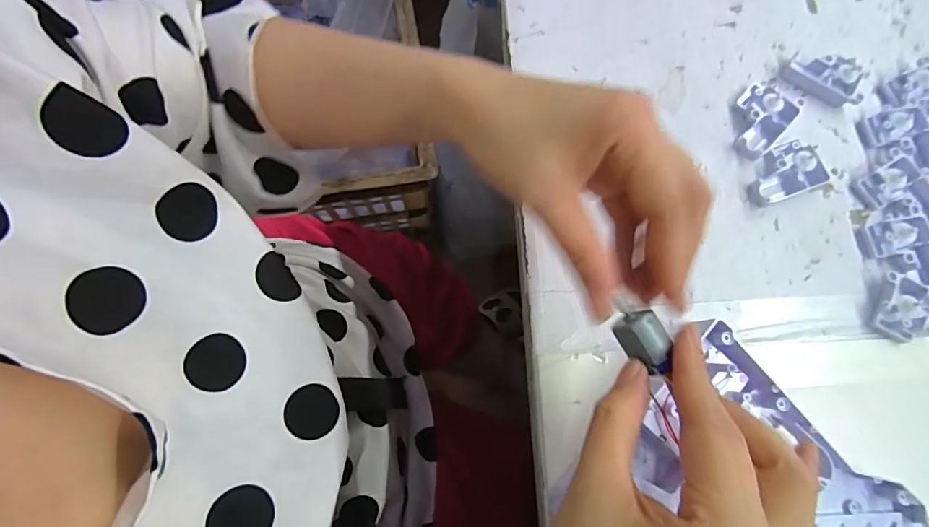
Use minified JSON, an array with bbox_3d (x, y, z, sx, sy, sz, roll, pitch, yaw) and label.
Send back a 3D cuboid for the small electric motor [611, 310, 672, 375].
[{"bbox_3d":[0.078,0.033,0.197,0.016,0.013,0.027,-29,78,-8],"label":"small electric motor"}]

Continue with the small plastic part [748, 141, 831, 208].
[{"bbox_3d":[0.206,-0.059,0.298,0.047,0.012,0.034,-20,77,-6],"label":"small plastic part"}]

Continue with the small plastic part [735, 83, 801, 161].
[{"bbox_3d":[0.195,-0.096,0.306,0.035,0.012,0.048,41,79,9],"label":"small plastic part"}]

